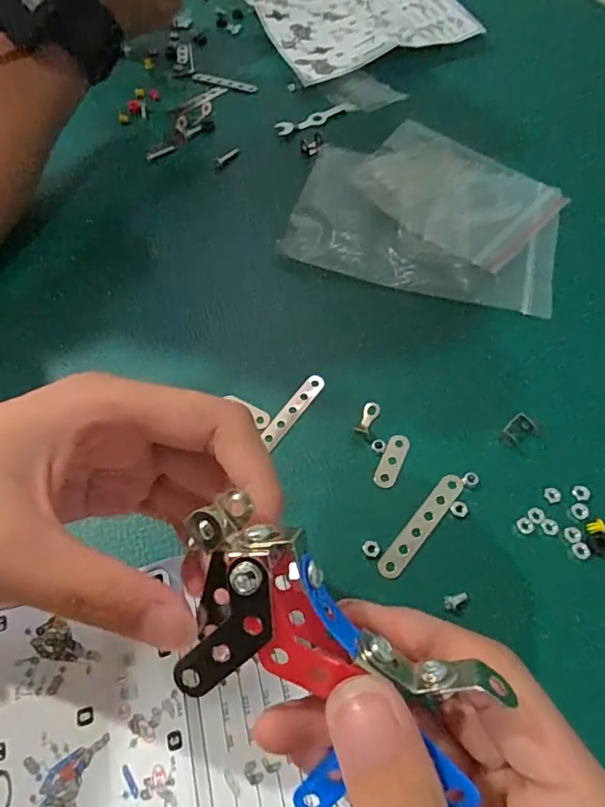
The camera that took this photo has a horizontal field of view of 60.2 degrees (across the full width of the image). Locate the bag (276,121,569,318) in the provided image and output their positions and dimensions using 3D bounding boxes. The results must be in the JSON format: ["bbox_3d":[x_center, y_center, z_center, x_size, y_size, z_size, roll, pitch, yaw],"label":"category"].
[{"bbox_3d":[0.079,-0.124,0.331,0.161,0.015,0.126,15,62,11],"label":"bag"}]

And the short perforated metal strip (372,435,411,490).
[{"bbox_3d":[0.043,0.027,0.254,0.011,0.004,0.029,20,63,14],"label":"short perforated metal strip"}]

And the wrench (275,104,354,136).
[{"bbox_3d":[0.010,-0.218,0.400,0.067,0.005,0.014,-25,62,-11],"label":"wrench"}]

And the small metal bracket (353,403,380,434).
[{"bbox_3d":[0.034,0.007,0.267,0.008,0.004,0.019,22,63,15],"label":"small metal bracket"}]

